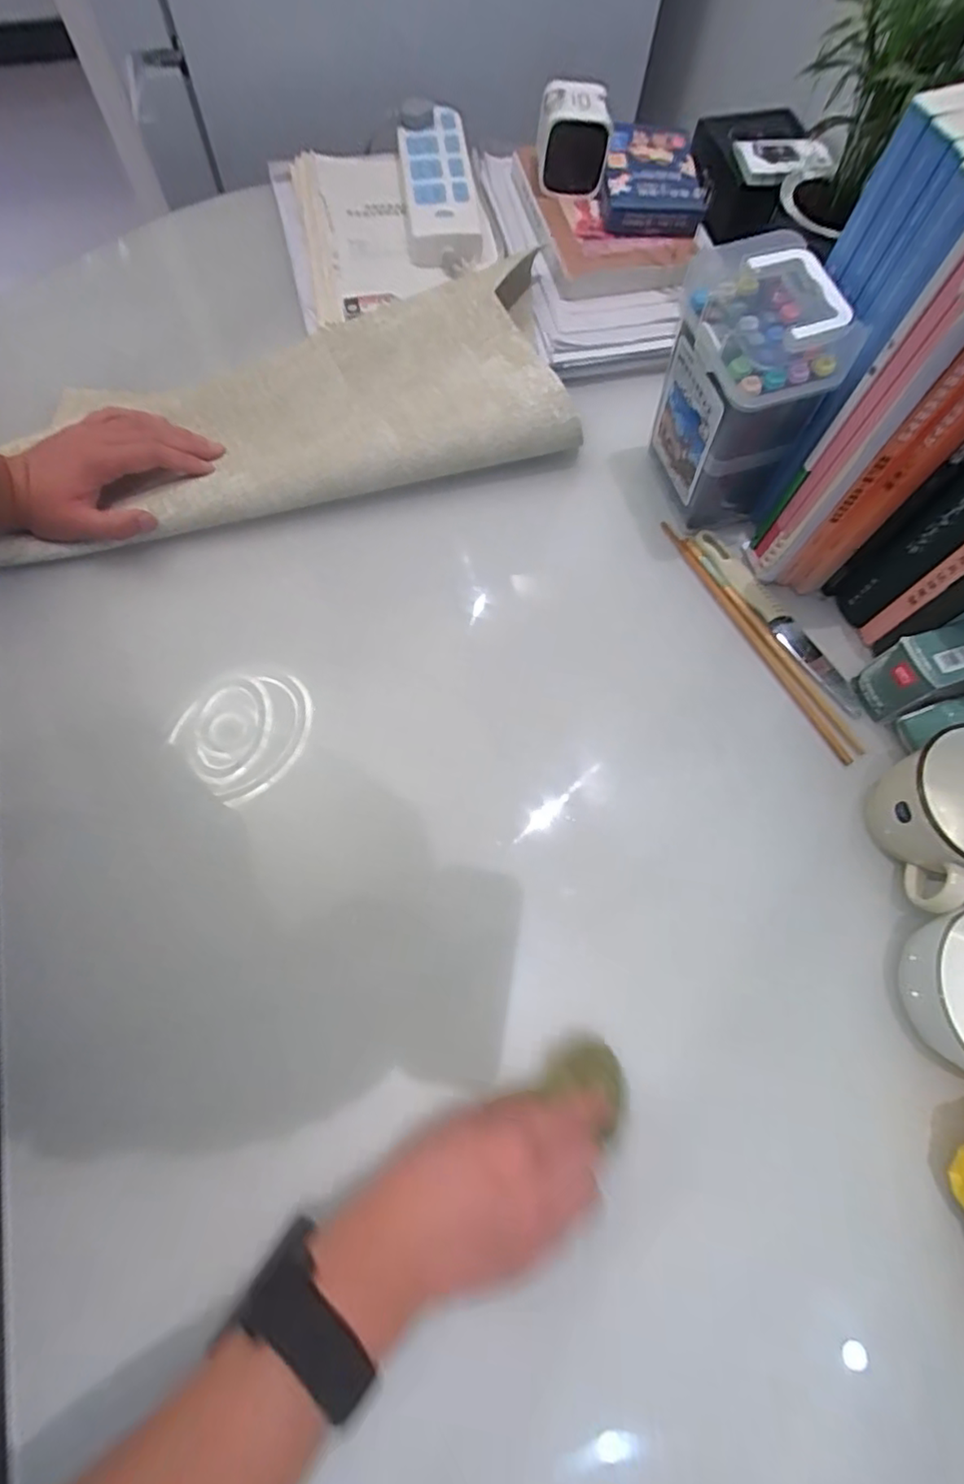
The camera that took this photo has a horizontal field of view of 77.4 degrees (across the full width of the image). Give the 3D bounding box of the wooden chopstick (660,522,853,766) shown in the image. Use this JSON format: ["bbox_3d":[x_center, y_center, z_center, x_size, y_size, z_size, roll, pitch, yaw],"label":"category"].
[{"bbox_3d":[0.232,-0.091,0.517,0.015,0.005,0.252,-27,74,-10],"label":"wooden chopstick"}]

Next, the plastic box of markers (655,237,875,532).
[{"bbox_3d":[0.195,-0.271,0.481,0.083,0.172,0.123,-18,73,-8],"label":"plastic box of markers"}]

